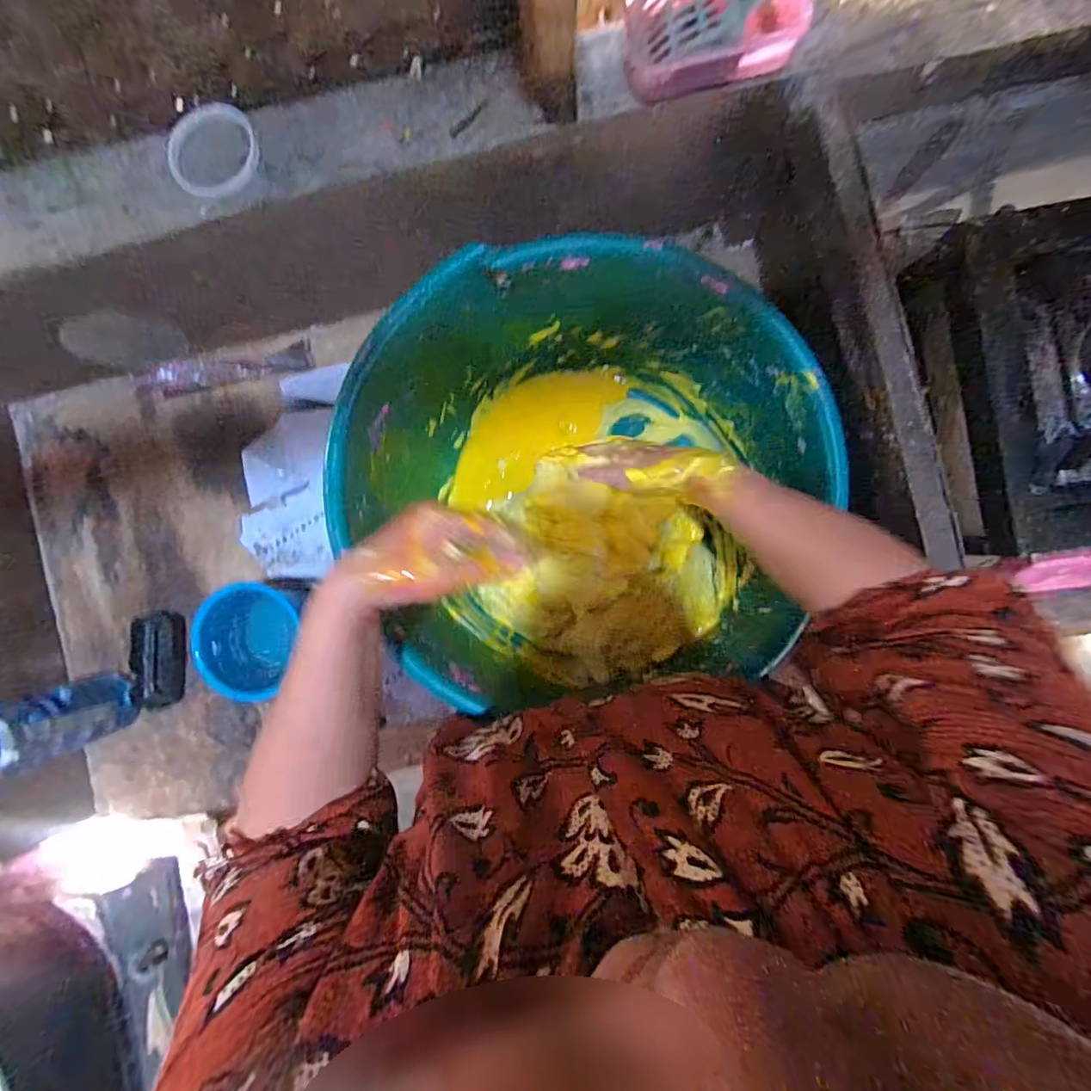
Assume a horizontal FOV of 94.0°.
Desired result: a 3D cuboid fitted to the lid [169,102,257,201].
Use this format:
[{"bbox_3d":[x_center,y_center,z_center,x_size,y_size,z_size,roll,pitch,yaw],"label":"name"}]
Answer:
[{"bbox_3d":[-0.337,-0.399,0.516,0.091,0.012,0.081,-16,89,4],"label":"lid"}]

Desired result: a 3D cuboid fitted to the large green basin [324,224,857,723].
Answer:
[{"bbox_3d":[0.031,-0.065,0.512,0.404,0.175,0.376,0,90,4],"label":"large green basin"}]

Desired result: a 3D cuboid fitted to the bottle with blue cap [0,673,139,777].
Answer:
[{"bbox_3d":[-0.535,0.191,0.536,0.068,0.202,0.073,-18,89,4],"label":"bottle with blue cap"}]

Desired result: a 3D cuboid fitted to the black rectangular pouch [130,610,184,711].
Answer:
[{"bbox_3d":[-0.486,0.143,0.637,0.050,0.024,0.116,-1,90,4],"label":"black rectangular pouch"}]

